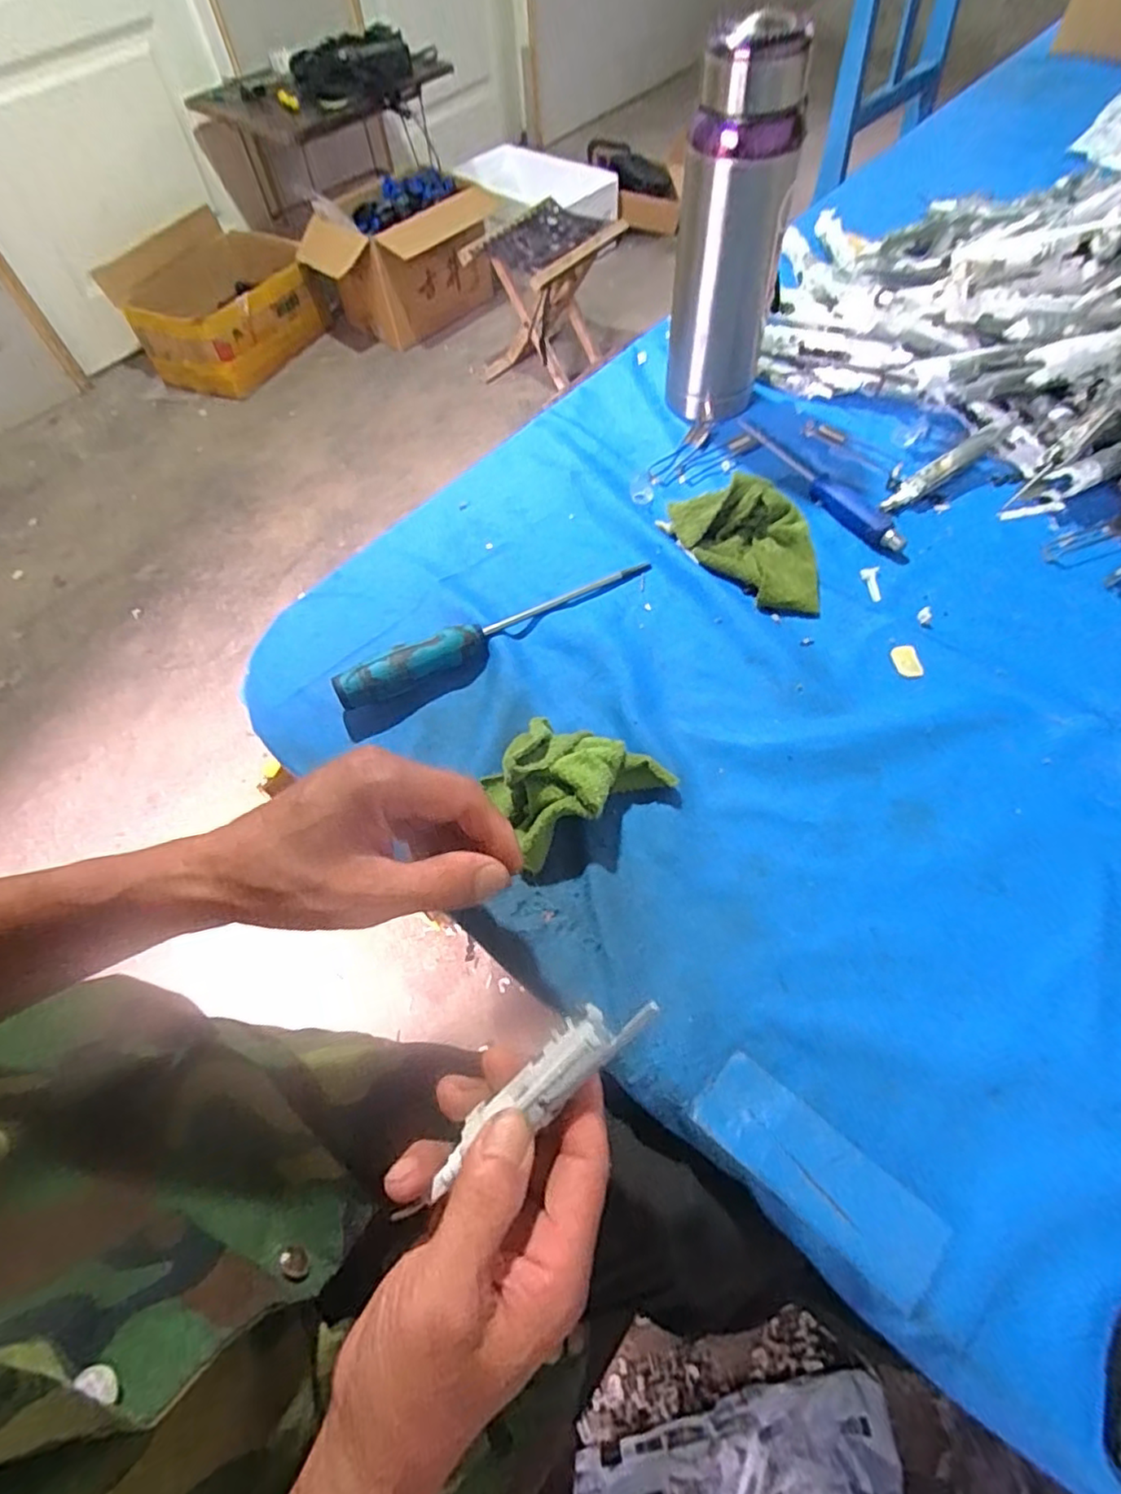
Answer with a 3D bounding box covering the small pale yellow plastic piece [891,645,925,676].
[{"bbox_3d":[0.238,-0.059,0.439,0.018,0.004,0.027,-6,62,-1],"label":"small pale yellow plastic piece"}]

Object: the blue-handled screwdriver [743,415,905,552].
[{"bbox_3d":[0.209,-0.224,0.527,0.024,0.015,0.196,-27,61,-12],"label":"blue-handled screwdriver"}]

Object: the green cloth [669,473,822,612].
[{"bbox_3d":[0.149,-0.161,0.483,0.080,0.035,0.137,-40,65,-18],"label":"green cloth"}]

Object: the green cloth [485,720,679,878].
[{"bbox_3d":[0.005,0.017,0.383,0.099,0.048,0.078,-34,63,-15],"label":"green cloth"}]

